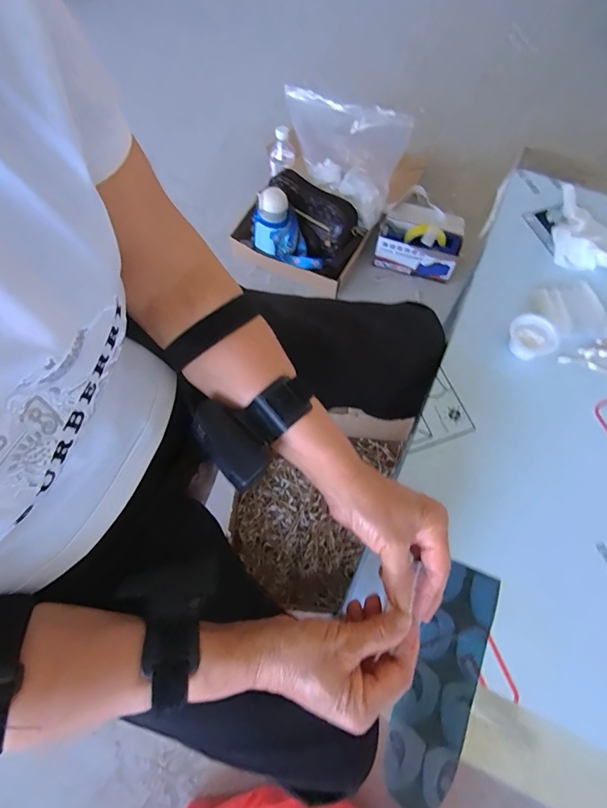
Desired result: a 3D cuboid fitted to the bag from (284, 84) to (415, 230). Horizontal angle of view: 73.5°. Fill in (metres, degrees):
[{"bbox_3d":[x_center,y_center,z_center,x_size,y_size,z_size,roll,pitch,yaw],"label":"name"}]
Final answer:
[{"bbox_3d":[0.082,-0.608,0.971,0.310,0.232,0.091,35,70,13],"label":"bag"}]

